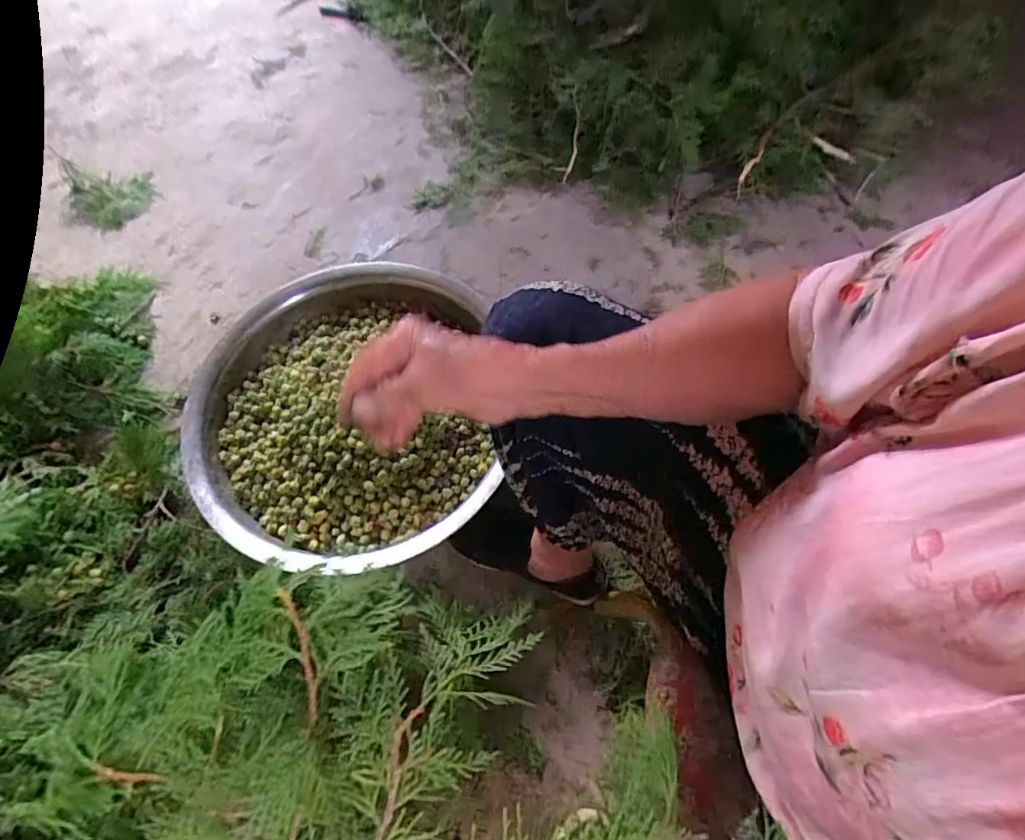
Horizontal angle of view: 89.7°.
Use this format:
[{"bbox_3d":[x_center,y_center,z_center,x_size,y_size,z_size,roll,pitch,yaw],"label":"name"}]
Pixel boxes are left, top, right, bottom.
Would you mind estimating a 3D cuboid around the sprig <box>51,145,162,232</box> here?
[{"bbox_3d":[-0.824,-0.462,1.033,0.179,0.062,0.156,-11,65,-3],"label":"sprig"}]

